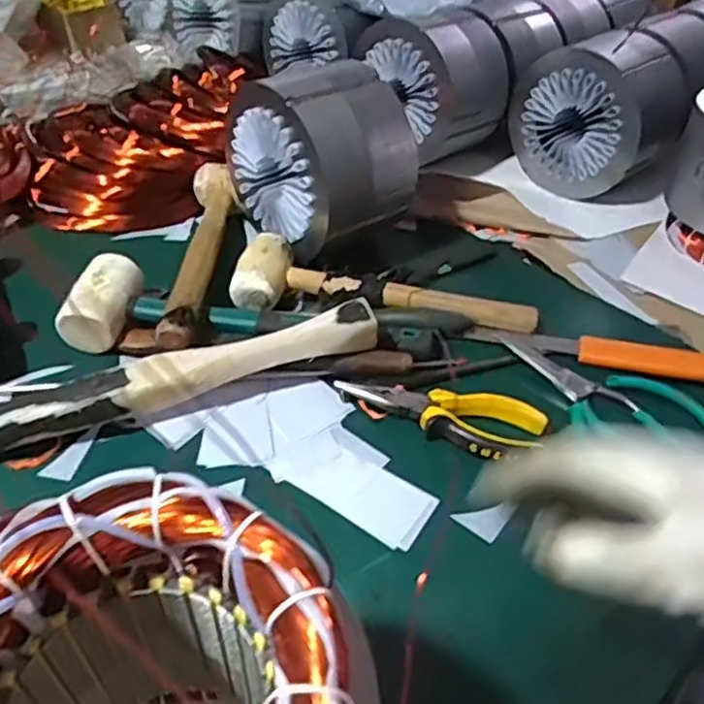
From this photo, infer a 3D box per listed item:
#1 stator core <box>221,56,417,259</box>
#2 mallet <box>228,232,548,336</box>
[{"bbox_3d":[-0.028,-0.174,0.617,0.111,0.143,0.143,-28,54,-29],"label":"stator core"},{"bbox_3d":[0.027,-0.054,0.589,0.249,0.039,0.067,5,45,1],"label":"mallet"}]

